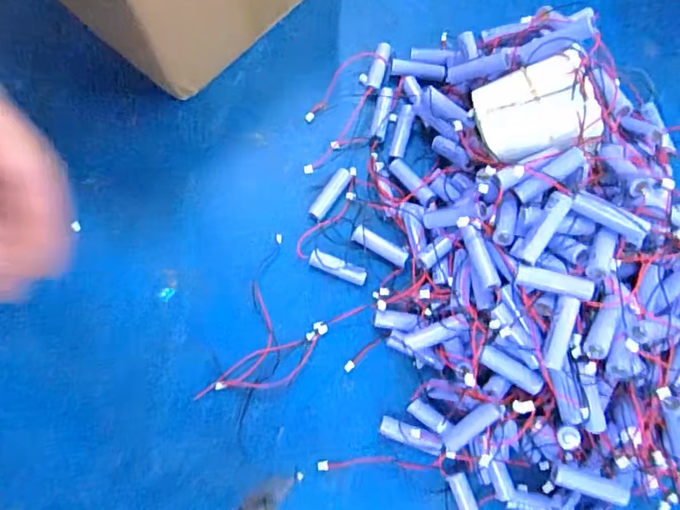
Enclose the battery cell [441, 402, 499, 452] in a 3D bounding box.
[{"bbox_3d":[0.092,0.123,0.363,0.016,0.018,0.062,43,124,9],"label":"battery cell"}]

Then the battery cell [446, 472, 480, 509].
[{"bbox_3d":[0.096,0.190,0.387,0.015,0.014,0.049,-21,77,-6],"label":"battery cell"}]

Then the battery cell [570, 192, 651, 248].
[{"bbox_3d":[0.181,-0.026,0.342,0.052,0.013,0.014,33,81,5],"label":"battery cell"}]

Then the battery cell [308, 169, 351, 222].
[{"bbox_3d":[-0.009,-0.053,0.445,0.014,0.014,0.052,33,78,7],"label":"battery cell"}]

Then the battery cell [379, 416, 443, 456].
[{"bbox_3d":[0.055,0.141,0.397,0.049,0.014,0.015,18,76,9],"label":"battery cell"}]

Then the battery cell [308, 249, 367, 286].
[{"bbox_3d":[-0.001,0.010,0.429,0.050,0.014,0.014,22,77,5],"label":"battery cell"}]

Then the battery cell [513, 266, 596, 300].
[{"bbox_3d":[0.145,0.019,0.346,0.048,0.013,0.014,14,76,16],"label":"battery cell"}]

